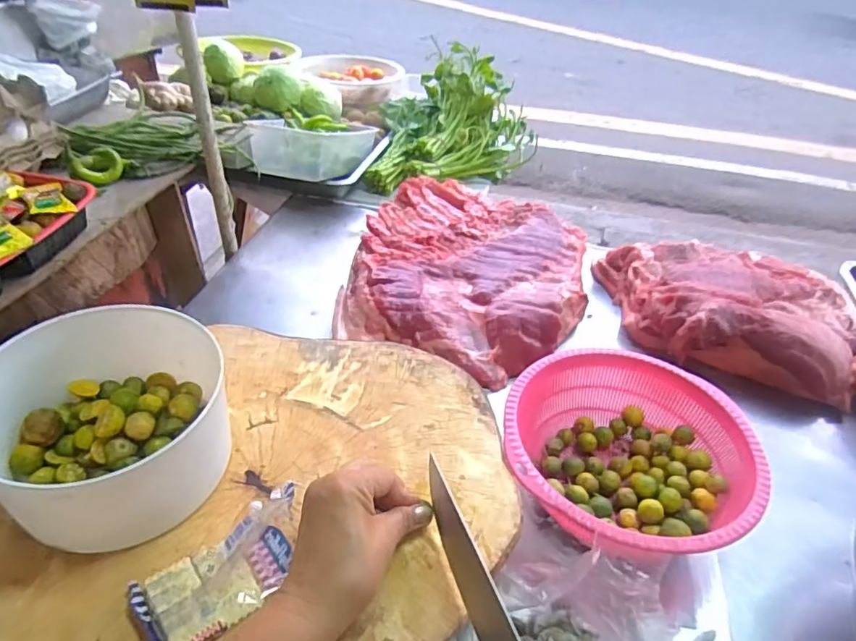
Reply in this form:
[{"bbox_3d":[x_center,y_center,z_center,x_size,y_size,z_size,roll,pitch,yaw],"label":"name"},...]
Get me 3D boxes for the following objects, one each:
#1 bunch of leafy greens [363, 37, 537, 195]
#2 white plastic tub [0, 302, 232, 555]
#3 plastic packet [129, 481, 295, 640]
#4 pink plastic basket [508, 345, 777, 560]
[{"bbox_3d":[0.055,-0.406,1.075,0.305,0.168,0.323,4,43,-2],"label":"bunch of leafy greens"},{"bbox_3d":[-0.240,0.075,0.414,0.155,0.100,0.150,3,43,-3],"label":"white plastic tub"},{"bbox_3d":[-0.136,0.171,0.365,0.115,0.037,0.059,-23,50,-28],"label":"plastic packet"},{"bbox_3d":[0.192,0.137,0.538,0.234,0.087,0.221,3,43,-3],"label":"pink plastic basket"}]

